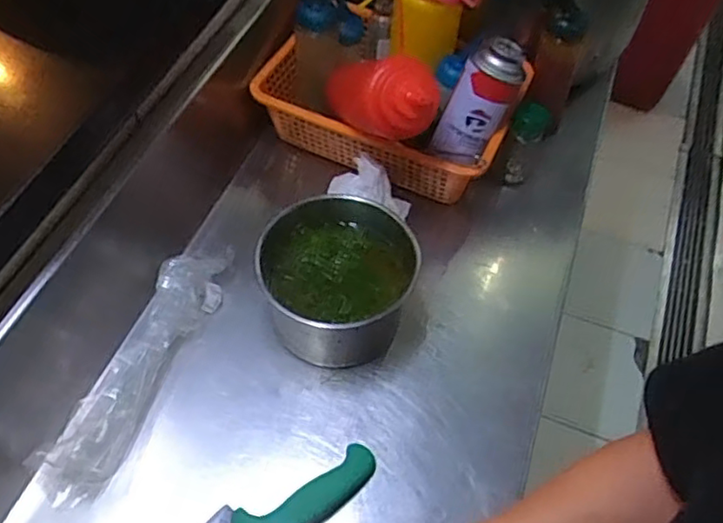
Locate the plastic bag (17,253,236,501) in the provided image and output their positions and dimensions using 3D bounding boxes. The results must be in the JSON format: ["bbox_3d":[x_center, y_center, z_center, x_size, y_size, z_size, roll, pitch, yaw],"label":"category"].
[{"bbox_3d":[-0.216,0.095,0.633,0.060,0.050,0.285,20,57,12],"label":"plastic bag"}]

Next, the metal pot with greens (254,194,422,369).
[{"bbox_3d":[-0.023,0.025,0.668,0.150,0.112,0.153,1,56,-1],"label":"metal pot with greens"}]

